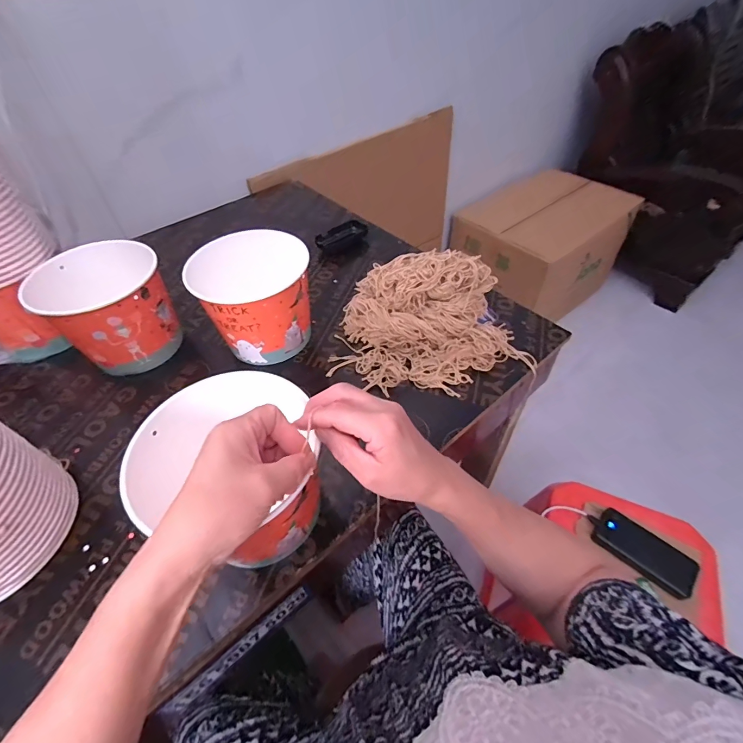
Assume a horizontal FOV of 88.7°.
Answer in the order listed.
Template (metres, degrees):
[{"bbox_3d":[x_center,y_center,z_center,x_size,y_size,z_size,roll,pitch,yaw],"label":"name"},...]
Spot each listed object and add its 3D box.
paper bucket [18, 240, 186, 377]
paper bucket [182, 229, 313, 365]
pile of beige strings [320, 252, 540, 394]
[{"bbox_3d":[-0.370,-0.084,0.555,0.151,0.142,0.147,-2,49,2],"label":"paper bucket"},{"bbox_3d":[-0.162,-0.101,0.558,0.151,0.137,0.148,-2,49,2],"label":"paper bucket"},{"bbox_3d":[0.088,-0.072,0.545,0.289,0.096,0.223,9,50,11],"label":"pile of beige strings"}]

